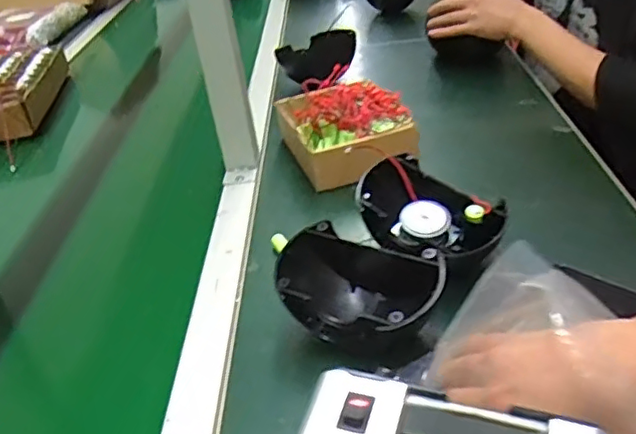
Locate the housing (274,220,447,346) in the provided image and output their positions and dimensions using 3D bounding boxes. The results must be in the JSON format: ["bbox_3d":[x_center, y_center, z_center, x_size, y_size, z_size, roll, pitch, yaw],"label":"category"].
[{"bbox_3d":[0.034,0.063,0.490,0.130,0.075,0.104,15,40,31],"label":"housing"}]

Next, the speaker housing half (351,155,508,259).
[{"bbox_3d":[0.096,-0.003,0.543,0.087,0.057,0.139,-33,41,-32],"label":"speaker housing half"}]

